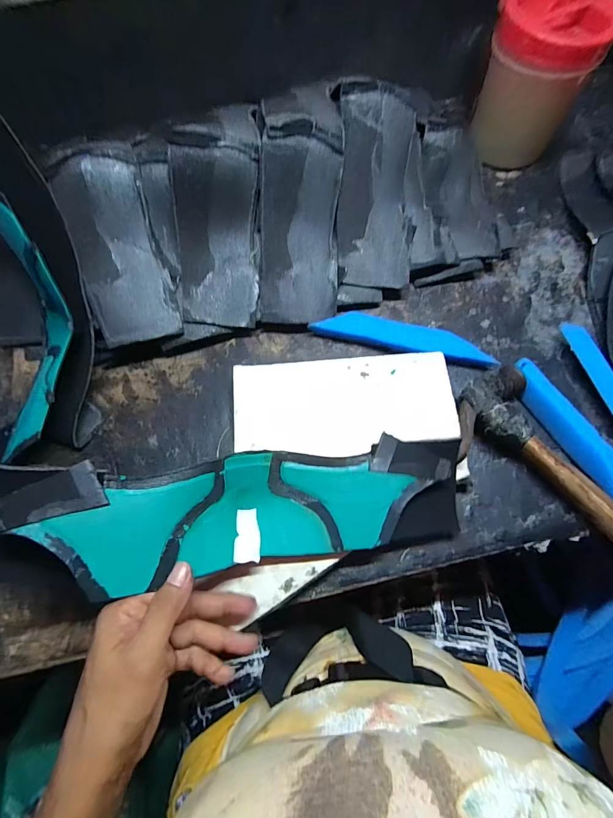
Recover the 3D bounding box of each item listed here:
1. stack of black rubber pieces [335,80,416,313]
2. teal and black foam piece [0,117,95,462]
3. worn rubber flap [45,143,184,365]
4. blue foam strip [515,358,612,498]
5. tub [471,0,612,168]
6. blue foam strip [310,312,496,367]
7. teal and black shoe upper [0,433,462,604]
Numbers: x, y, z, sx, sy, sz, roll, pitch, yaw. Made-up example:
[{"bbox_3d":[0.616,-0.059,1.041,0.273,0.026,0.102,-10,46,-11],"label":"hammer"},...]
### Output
[{"bbox_3d":[0.077,-0.222,0.397,0.082,0.027,0.208,1,107,2],"label":"stack of black rubber pieces"},{"bbox_3d":[-0.273,-0.095,0.362,0.098,0.080,0.293,0,96,2],"label":"teal and black foam piece"},{"bbox_3d":[-0.196,-0.160,0.379,0.093,0.032,0.204,-10,102,-1],"label":"worn rubber flap"},{"bbox_3d":[0.256,0.021,0.356,0.023,0.029,0.156,-26,71,-7],"label":"blue foam strip"},{"bbox_3d":[0.271,-0.395,0.433,0.113,0.149,0.113,-1,70,2],"label":"tub"},{"bbox_3d":[0.107,-0.078,0.403,0.195,0.018,0.035,14,71,7],"label":"blue foam strip"},{"bbox_3d":[-0.037,0.081,0.295,0.345,0.085,0.085,-1,69,-19],"label":"teal and black shoe upper"}]

